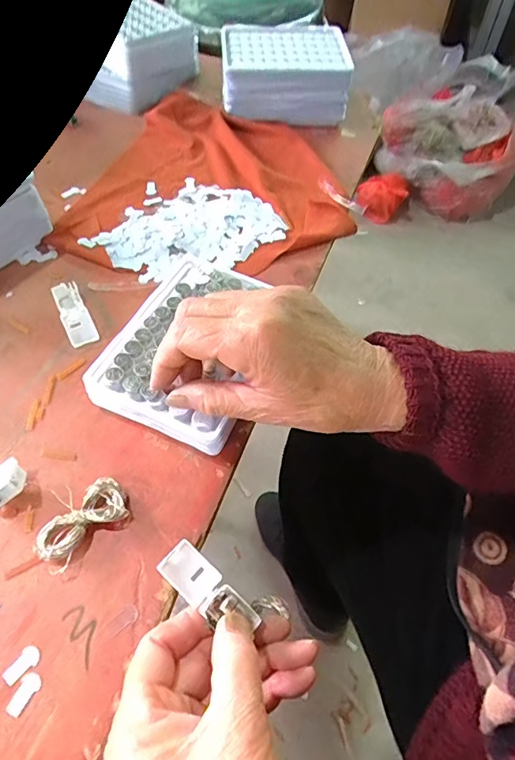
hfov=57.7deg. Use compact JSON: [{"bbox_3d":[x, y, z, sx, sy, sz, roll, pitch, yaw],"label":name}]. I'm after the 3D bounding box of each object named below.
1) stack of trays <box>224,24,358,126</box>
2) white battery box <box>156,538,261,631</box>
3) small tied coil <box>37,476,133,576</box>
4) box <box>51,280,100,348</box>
[{"bbox_3d":[0.028,-0.337,0.515,0.131,0.054,0.105,-2,57,-3],"label":"stack of trays"},{"bbox_3d":[-0.024,0.103,0.232,0.052,0.004,0.021,37,62,5],"label":"white battery box"},{"bbox_3d":[-0.098,0.081,0.265,0.053,0.012,0.030,-39,66,-24],"label":"small tied coil"},{"bbox_3d":[-0.137,-0.050,0.350,0.020,0.009,0.057,-24,61,-17],"label":"box"}]

